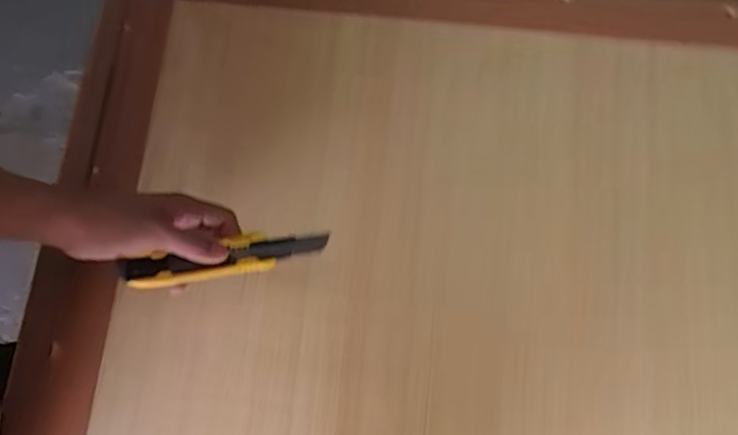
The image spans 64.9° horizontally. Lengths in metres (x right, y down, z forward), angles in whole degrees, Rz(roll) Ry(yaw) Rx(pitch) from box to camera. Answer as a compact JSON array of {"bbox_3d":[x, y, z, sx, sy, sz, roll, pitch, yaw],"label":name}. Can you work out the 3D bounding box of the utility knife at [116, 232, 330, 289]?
[{"bbox_3d":[-0.120,0.034,0.488,0.168,0.011,0.031,-10,76,-7],"label":"utility knife"}]

